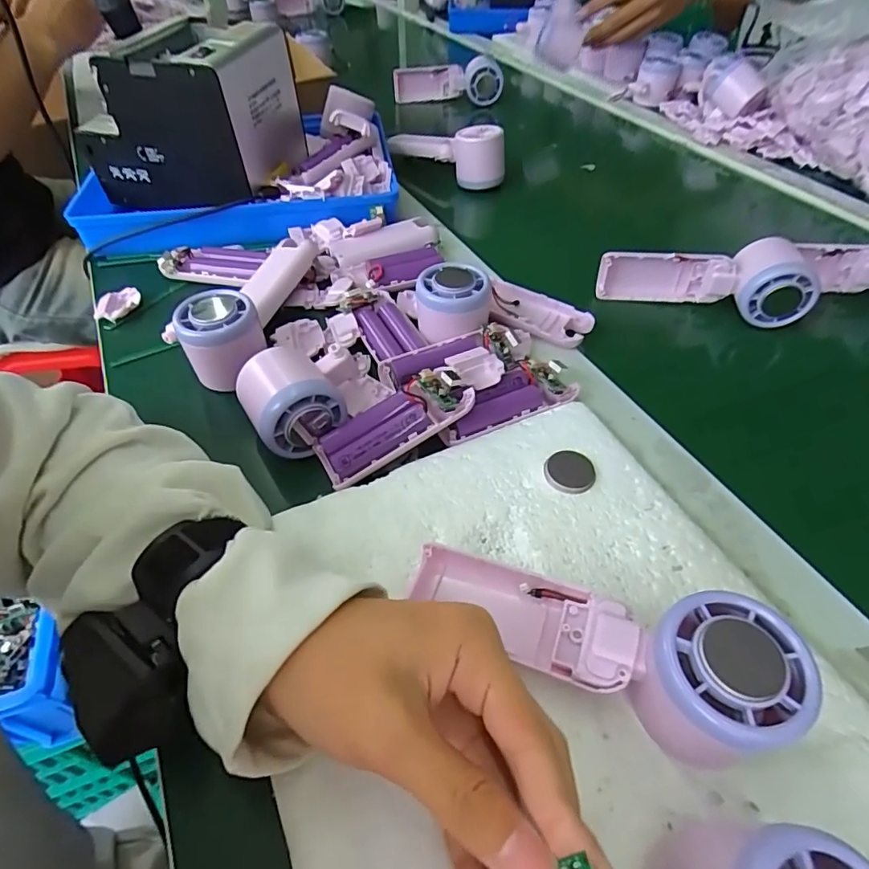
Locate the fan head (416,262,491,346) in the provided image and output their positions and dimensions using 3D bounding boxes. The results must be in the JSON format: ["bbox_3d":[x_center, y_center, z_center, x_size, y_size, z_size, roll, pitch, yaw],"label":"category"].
[{"bbox_3d":[0.014,-0.098,0.397,0.054,0.042,0.063,-1,49,0],"label":"fan head"}]

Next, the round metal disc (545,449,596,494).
[{"bbox_3d":[0.083,0.022,0.317,0.029,0.004,0.030,0,49,1],"label":"round metal disc"}]

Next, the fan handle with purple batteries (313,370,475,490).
[{"bbox_3d":[-0.027,-0.005,0.334,0.102,0.021,0.042,-31,55,-6],"label":"fan handle with purple batteries"}]

